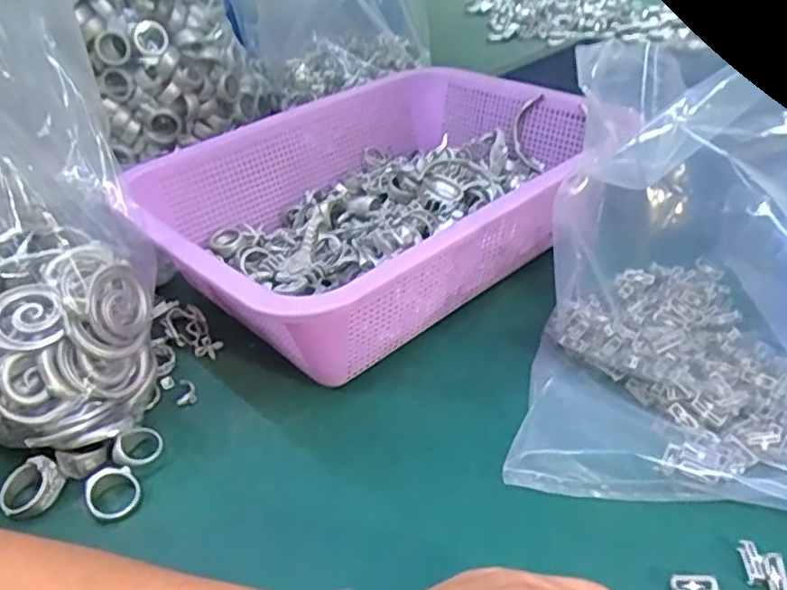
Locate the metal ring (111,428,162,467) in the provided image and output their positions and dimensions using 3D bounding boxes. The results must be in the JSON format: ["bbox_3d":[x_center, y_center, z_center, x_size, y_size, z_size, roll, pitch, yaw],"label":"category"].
[{"bbox_3d":[-0.126,0.075,0.326,0.019,0.007,0.023,46,54,11],"label":"metal ring"}]

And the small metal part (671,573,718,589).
[{"bbox_3d":[0.115,0.111,0.254,0.016,0.006,0.007,-3,36,5],"label":"small metal part"}]

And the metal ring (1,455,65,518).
[{"bbox_3d":[-0.169,0.091,0.309,0.021,0.020,0.027,27,48,37],"label":"metal ring"}]

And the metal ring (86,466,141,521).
[{"bbox_3d":[-0.130,0.092,0.307,0.023,0.005,0.025,12,46,-13],"label":"metal ring"}]

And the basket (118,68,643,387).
[{"bbox_3d":[0.000,-0.060,0.436,0.301,0.079,0.229,-33,44,-32],"label":"basket"}]

